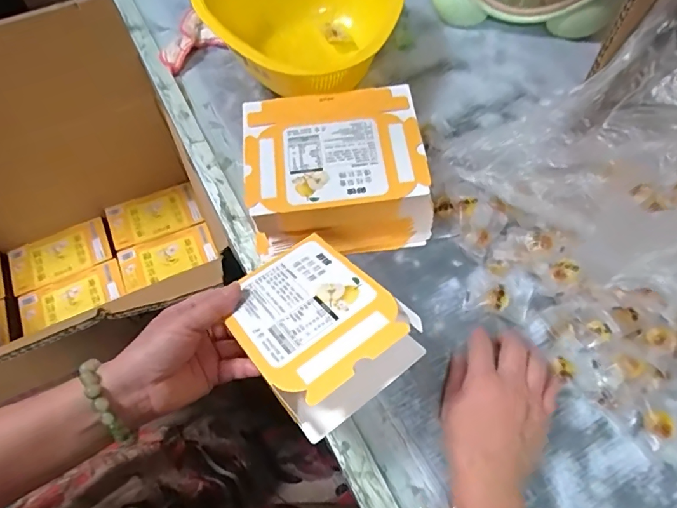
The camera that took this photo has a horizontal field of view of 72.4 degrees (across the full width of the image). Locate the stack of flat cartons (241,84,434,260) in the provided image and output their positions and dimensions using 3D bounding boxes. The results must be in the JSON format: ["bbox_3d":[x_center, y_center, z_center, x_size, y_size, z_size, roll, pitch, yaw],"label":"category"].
[{"bbox_3d":[-0.004,-0.083,0.465,0.175,0.063,0.158,-6,61,-1],"label":"stack of flat cartons"}]

